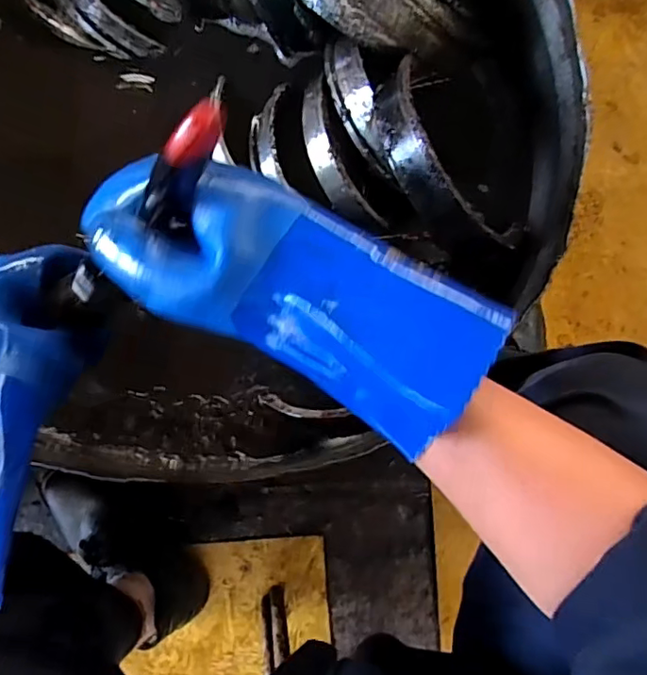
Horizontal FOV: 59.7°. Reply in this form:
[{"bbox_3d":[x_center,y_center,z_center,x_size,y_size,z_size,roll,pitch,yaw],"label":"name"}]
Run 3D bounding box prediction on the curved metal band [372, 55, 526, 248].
[{"bbox_3d":[0.080,-0.129,0.434,0.054,0.071,0.157,-30,91,-3],"label":"curved metal band"}]

